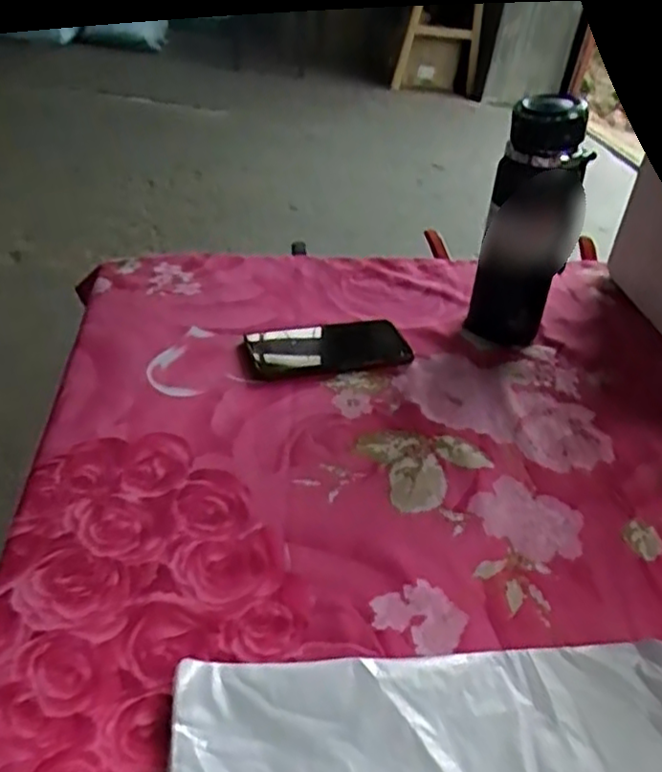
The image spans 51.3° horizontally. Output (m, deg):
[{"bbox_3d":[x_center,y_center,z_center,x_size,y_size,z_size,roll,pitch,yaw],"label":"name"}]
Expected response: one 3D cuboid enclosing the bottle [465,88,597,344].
[{"bbox_3d":[0.197,-0.149,0.683,0.087,0.243,0.071,15,37,14],"label":"bottle"}]

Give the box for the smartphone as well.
[{"bbox_3d":[-0.003,-0.041,0.704,0.168,0.010,0.087,-6,37,-15],"label":"smartphone"}]

